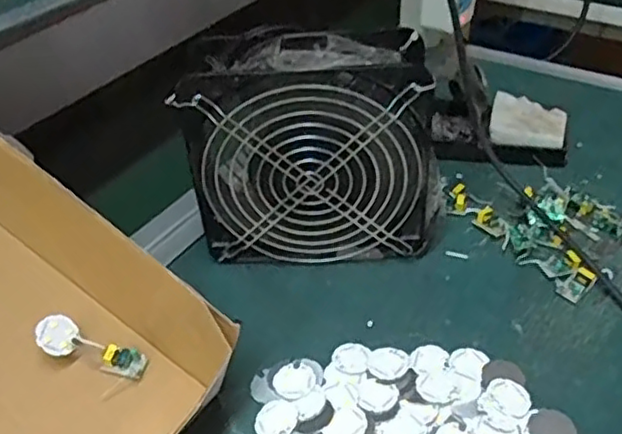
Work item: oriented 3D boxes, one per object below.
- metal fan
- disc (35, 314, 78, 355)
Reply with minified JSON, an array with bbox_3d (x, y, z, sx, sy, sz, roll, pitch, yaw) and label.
[{"bbox_3d":[0.004,-0.042,0.433,0.155,0.149,0.057,-1,42,2],"label":"metal fan"},{"bbox_3d":[-0.146,0.067,0.378,0.022,0.004,0.023,17,56,-26],"label":"disc"}]

